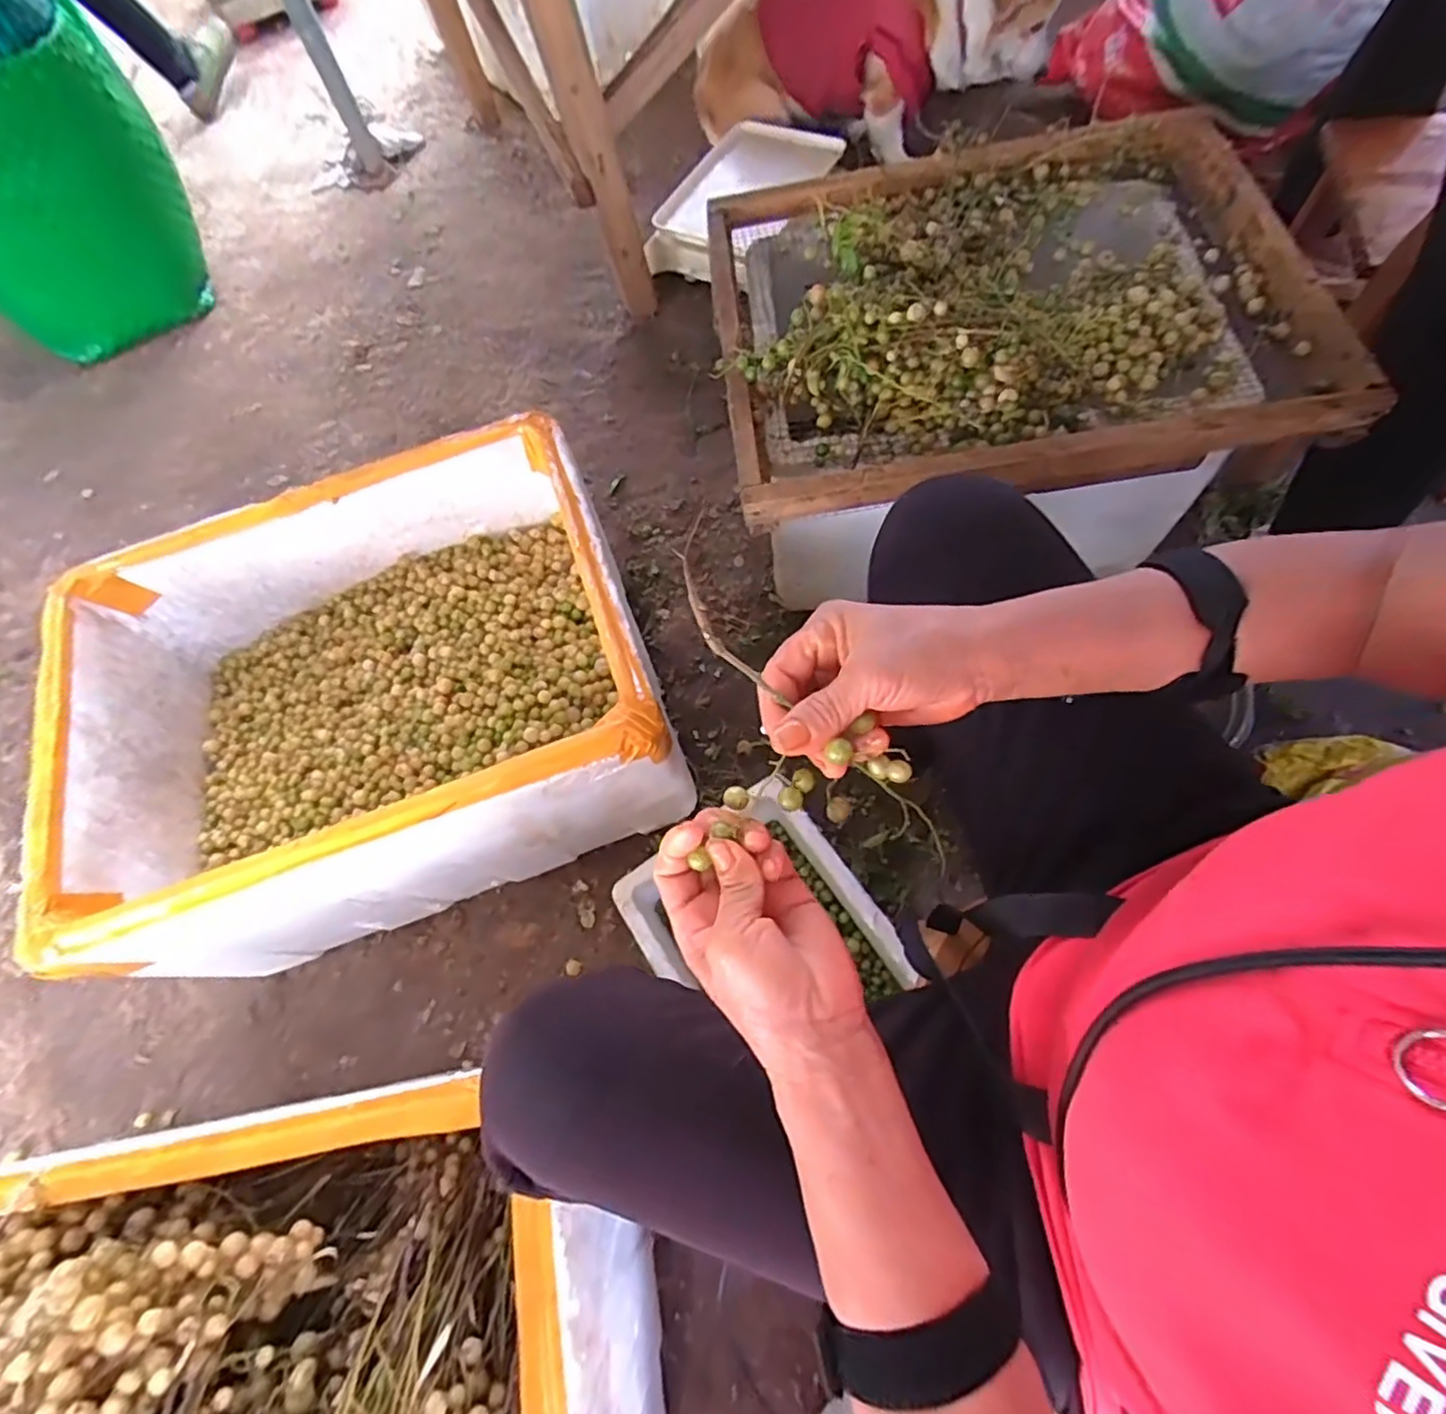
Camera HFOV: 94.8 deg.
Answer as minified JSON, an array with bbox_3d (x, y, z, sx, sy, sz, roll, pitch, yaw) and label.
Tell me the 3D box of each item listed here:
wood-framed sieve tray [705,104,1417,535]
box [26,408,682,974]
[{"bbox_3d":[0.290,-0.442,0.722,0.590,0.096,0.475,-9,67,4],"label":"wood-framed sieve tray"},{"bbox_3d":[-0.384,-0.010,0.777,0.587,0.264,0.440,-22,67,-2],"label":"box"}]

